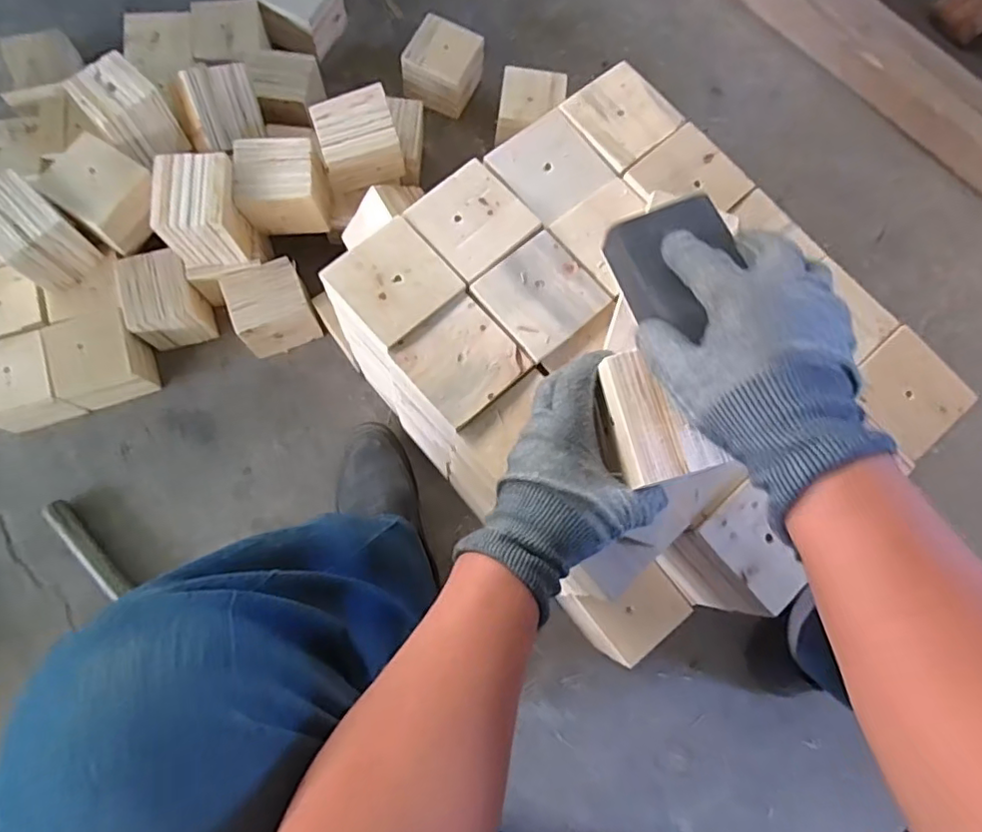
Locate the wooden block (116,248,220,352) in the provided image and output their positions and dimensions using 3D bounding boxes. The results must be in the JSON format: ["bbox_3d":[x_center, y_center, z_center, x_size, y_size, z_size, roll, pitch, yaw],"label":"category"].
[{"bbox_3d":[-0.416,-0.149,0.779,0.084,0.084,0.096,-10,78,-5],"label":"wooden block"}]

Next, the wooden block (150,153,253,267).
[{"bbox_3d":[-0.339,-0.242,0.711,0.087,0.080,0.099,-4,78,-4],"label":"wooden block"}]

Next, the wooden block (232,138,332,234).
[{"bbox_3d":[-0.253,-0.277,0.738,0.090,0.088,0.089,-1,77,-3],"label":"wooden block"}]

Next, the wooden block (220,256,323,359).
[{"bbox_3d":[-0.282,-0.139,0.791,0.095,0.091,0.091,-21,79,-7],"label":"wooden block"}]

